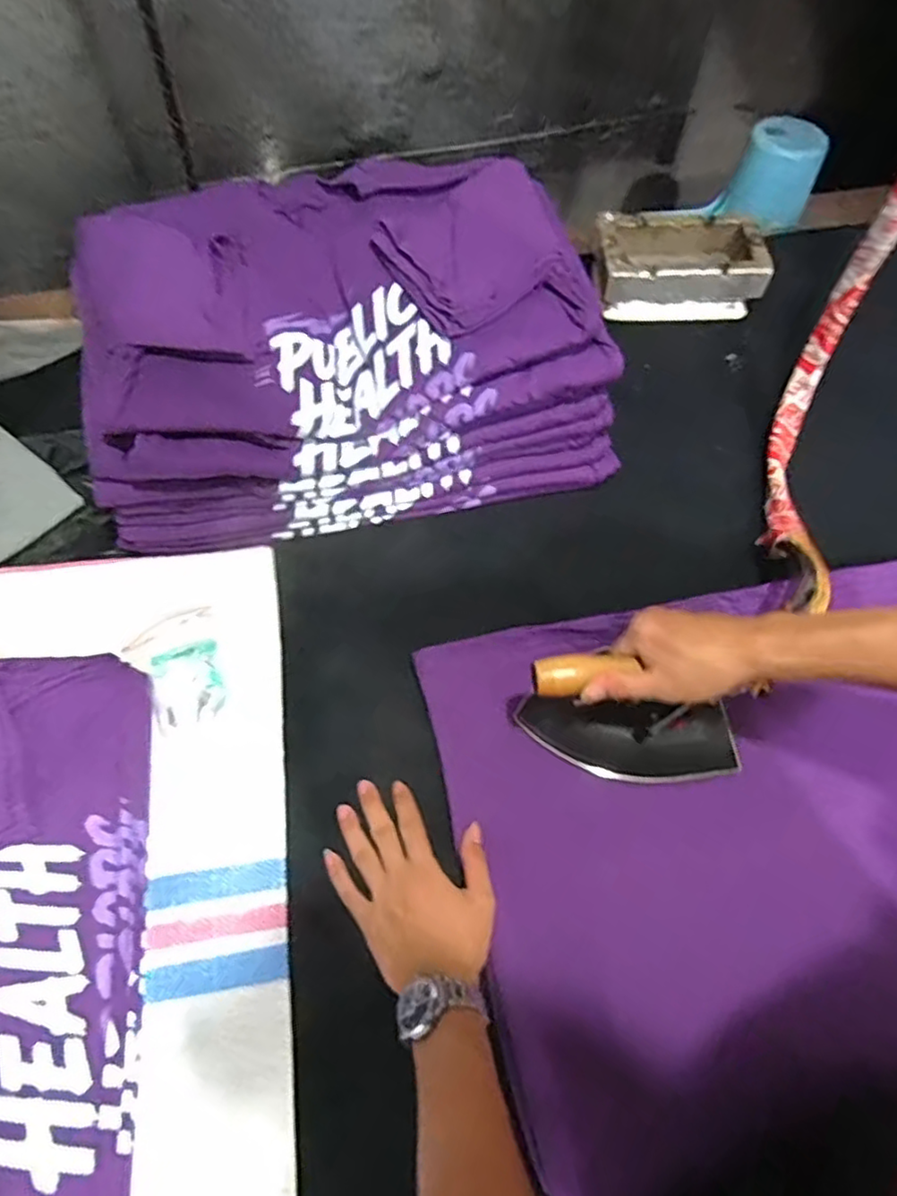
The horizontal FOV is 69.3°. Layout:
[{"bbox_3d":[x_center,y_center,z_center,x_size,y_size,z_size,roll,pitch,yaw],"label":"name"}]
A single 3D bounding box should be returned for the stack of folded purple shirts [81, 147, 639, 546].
[{"bbox_3d":[-0.107,-0.293,0.738,0.523,0.197,0.376,-10,63,-5],"label":"stack of folded purple shirts"}]

